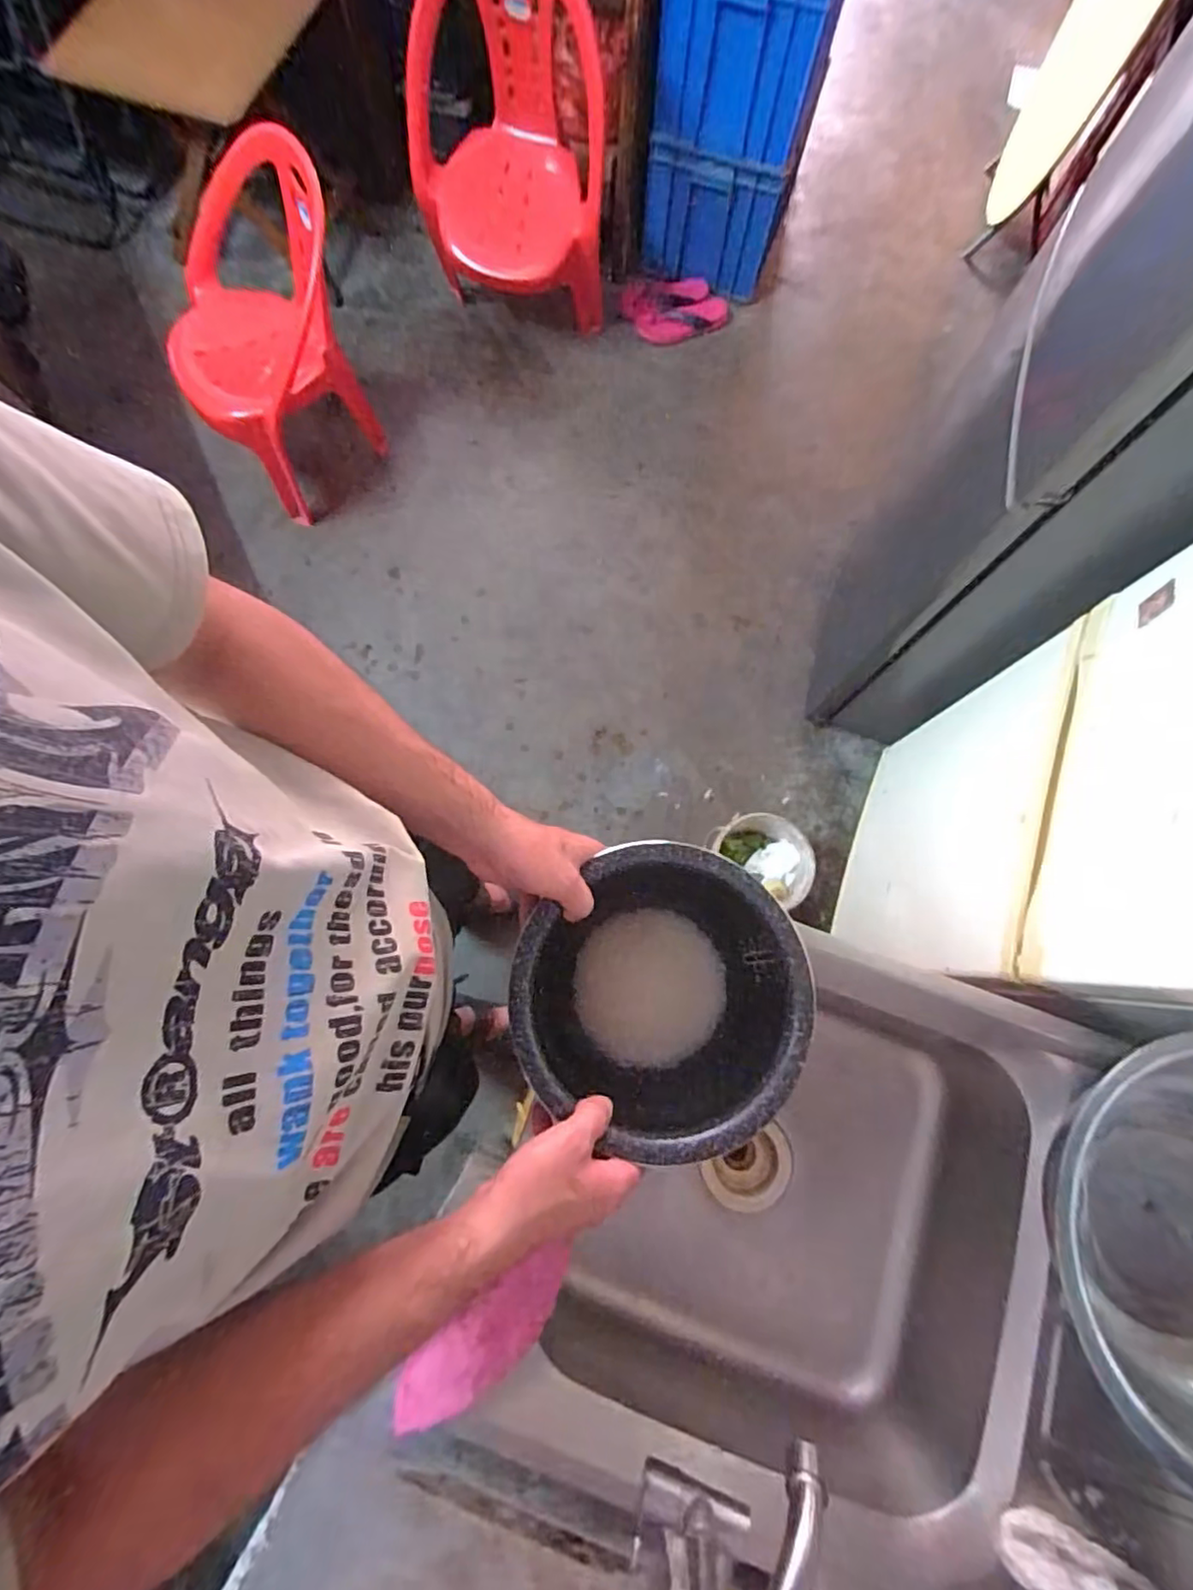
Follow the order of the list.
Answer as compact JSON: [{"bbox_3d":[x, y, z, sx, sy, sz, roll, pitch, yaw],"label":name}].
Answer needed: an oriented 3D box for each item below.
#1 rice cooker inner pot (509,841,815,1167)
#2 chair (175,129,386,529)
[{"bbox_3d":[0.053,0.169,0.540,0.217,0.131,0.220,1,75,-2],"label":"rice cooker inner pot"},{"bbox_3d":[-0.729,-1.009,1.407,0.428,0.525,0.410,-35,79,-9],"label":"chair"}]

